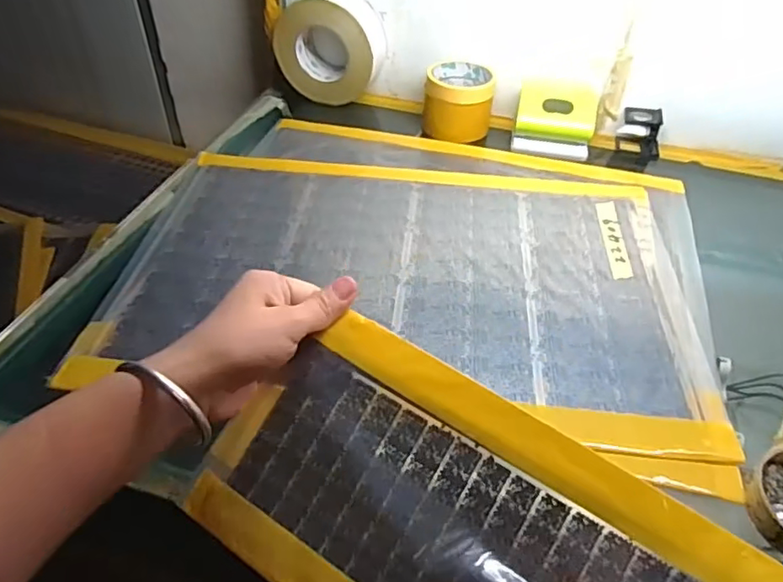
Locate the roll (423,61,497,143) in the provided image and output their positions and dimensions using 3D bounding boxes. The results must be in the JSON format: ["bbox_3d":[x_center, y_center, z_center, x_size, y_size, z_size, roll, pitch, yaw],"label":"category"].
[{"bbox_3d":[0.092,-0.258,0.777,0.088,0.077,0.088,0,43,0],"label":"roll"}]

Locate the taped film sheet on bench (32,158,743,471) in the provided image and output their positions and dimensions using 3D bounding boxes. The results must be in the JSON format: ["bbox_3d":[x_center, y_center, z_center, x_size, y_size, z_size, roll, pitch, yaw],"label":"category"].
[{"bbox_3d":[0.016,-0.022,0.569,0.534,0.010,0.354,5,44,3],"label":"taped film sheet on bench"}]

